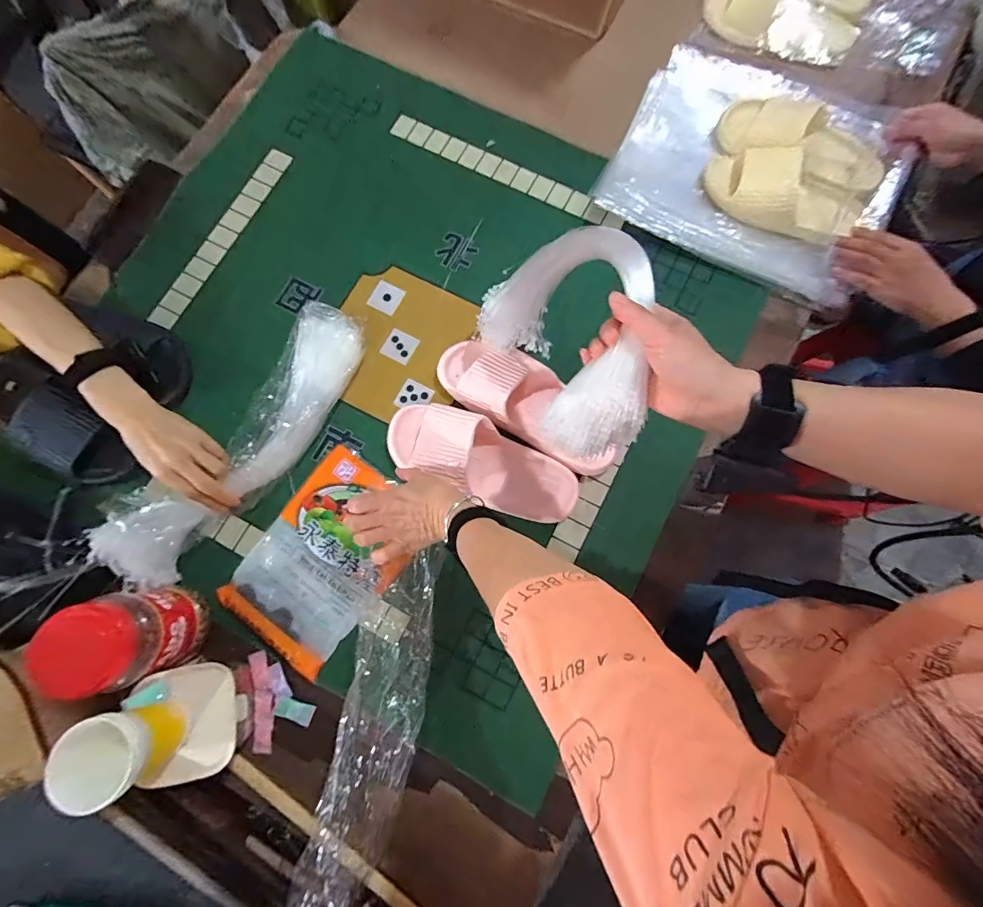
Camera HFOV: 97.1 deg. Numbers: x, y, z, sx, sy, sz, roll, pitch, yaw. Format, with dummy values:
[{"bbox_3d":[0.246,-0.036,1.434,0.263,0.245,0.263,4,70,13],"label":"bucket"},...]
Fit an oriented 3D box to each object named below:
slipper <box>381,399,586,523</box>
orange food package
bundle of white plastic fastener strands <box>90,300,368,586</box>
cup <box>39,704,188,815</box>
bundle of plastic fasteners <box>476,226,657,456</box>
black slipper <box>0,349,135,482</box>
[{"bbox_3d":[-0.014,0.009,0.557,0.257,0.067,0.090,24,78,5],"label":"slipper"},{"bbox_3d":[-0.211,0.129,0.556,0.165,0.012,0.239,37,80,8],"label":"orange food package"},{"bbox_3d":[-0.316,-0.019,0.567,0.116,0.068,0.416,34,79,7],"label":"bundle of white plastic fastener strands"},{"bbox_3d":[-0.351,0.283,0.424,0.071,0.110,0.071,0,77,0],"label":"cup"},{"bbox_3d":[0.079,-0.109,0.463,0.125,0.205,0.241,-20,78,-4],"label":"bundle of plastic fasteners"},{"bbox_3d":[-0.601,-0.048,0.583,0.256,0.069,0.106,26,78,5],"label":"black slipper"}]

